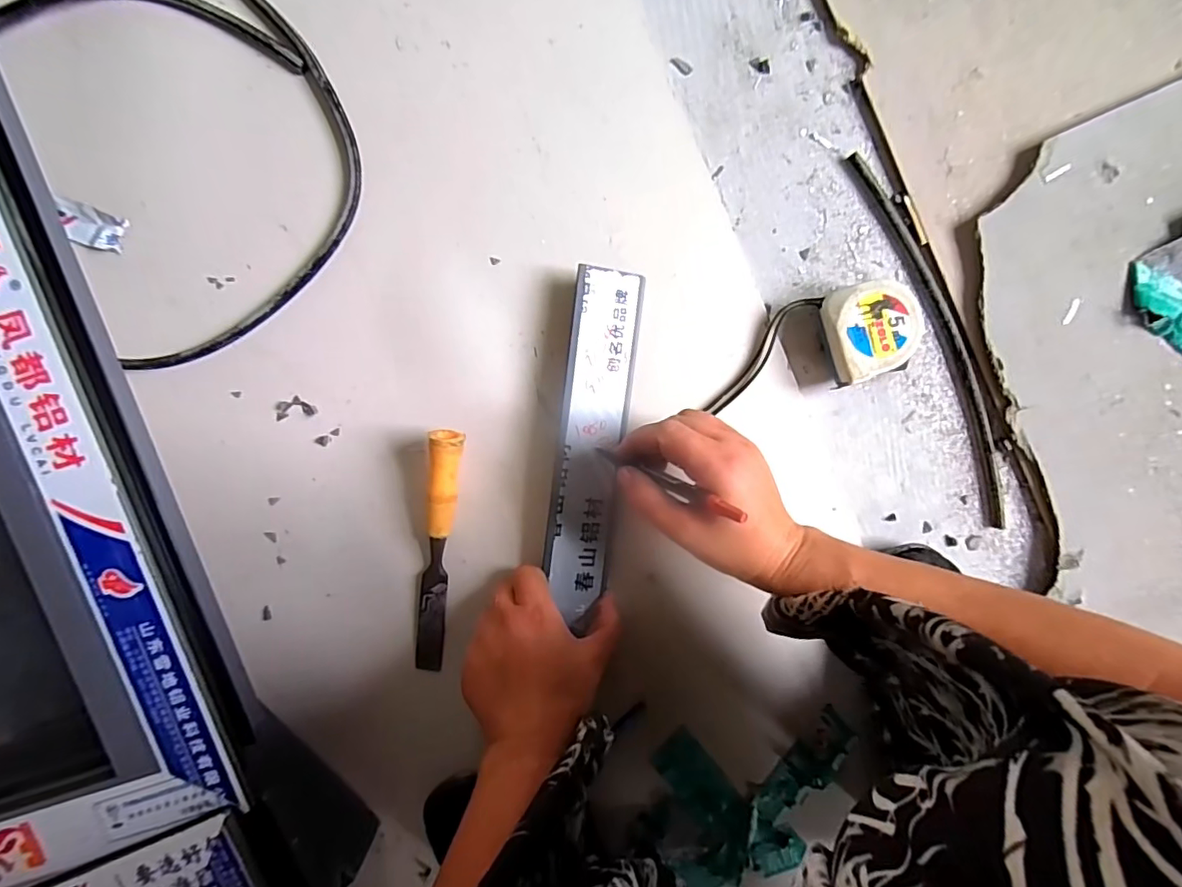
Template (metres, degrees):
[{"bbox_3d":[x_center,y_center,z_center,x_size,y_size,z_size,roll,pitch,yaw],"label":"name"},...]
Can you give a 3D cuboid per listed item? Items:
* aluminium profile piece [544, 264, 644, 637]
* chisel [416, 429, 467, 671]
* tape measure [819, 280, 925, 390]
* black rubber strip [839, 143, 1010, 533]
[{"bbox_3d":[0.000,0.002,0.416,0.048,0.015,0.257,6,94,-1],"label":"aluminium profile piece"},{"bbox_3d":[-0.117,0.085,0.428,0.022,0.025,0.197,9,107,-2],"label":"chisel"},{"bbox_3d":[0.206,-0.084,0.414,0.066,0.032,0.066,-17,95,1],"label":"tape measure"},{"bbox_3d":[0.272,-0.080,0.429,0.032,0.004,0.308,-24,95,1],"label":"black rubber strip"}]

